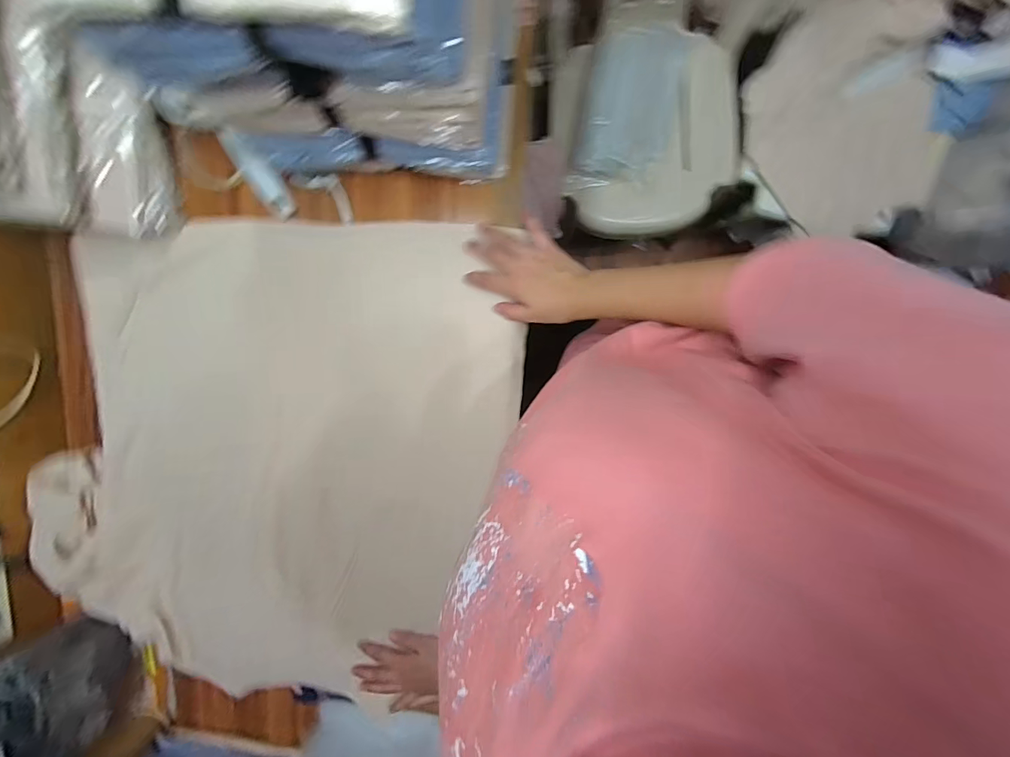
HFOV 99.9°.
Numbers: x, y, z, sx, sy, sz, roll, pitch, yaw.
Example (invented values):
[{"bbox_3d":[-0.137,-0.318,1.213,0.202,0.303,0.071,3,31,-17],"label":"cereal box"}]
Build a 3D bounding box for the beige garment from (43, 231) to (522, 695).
[{"bbox_3d":[-0.288,0.123,0.563,0.566,0.040,0.658,9,99,2],"label":"beige garment"}]

